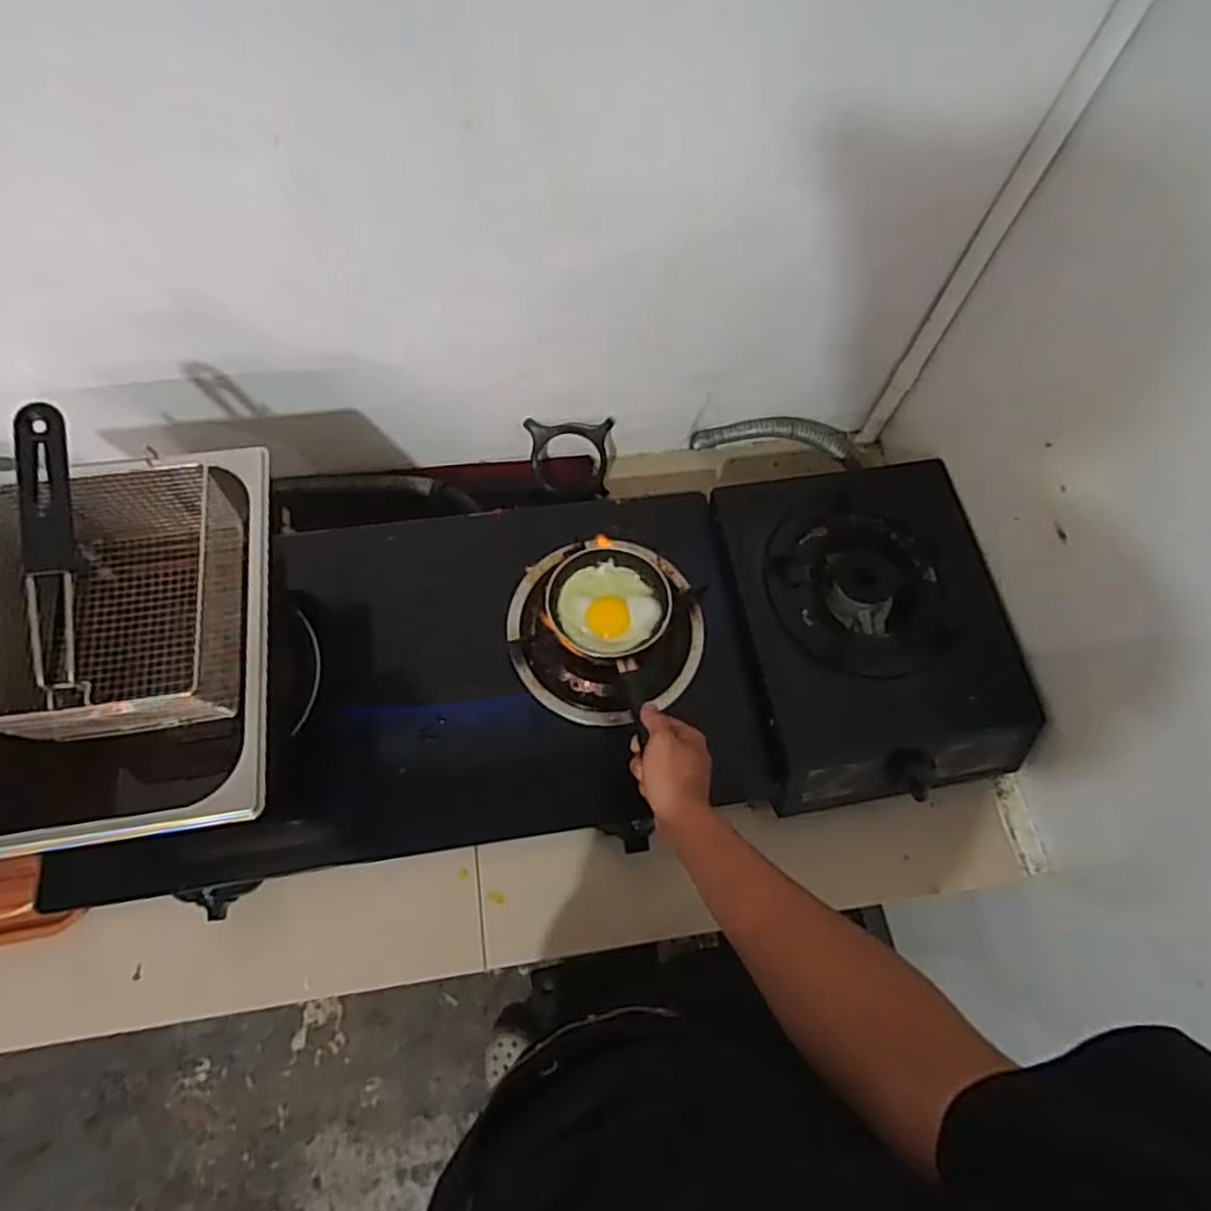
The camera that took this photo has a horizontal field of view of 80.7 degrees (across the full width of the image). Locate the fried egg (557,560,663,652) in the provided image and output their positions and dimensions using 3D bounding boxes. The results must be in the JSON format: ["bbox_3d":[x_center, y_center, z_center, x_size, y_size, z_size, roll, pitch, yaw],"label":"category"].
[{"bbox_3d":[0.002,0.001,0.725,0.096,0.016,0.094,1,68,-3],"label":"fried egg"}]

